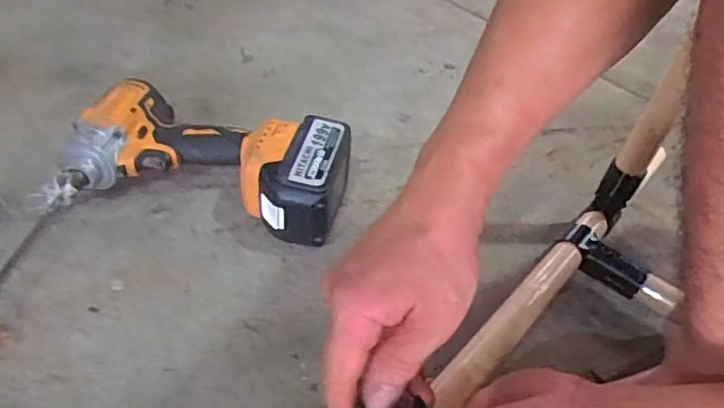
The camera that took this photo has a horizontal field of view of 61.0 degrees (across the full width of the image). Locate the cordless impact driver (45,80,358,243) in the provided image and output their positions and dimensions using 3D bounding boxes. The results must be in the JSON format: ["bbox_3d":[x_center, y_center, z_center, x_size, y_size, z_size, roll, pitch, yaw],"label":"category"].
[{"bbox_3d":[-0.140,-0.041,0.584,0.256,0.078,0.137,10,42,2],"label":"cordless impact driver"}]

